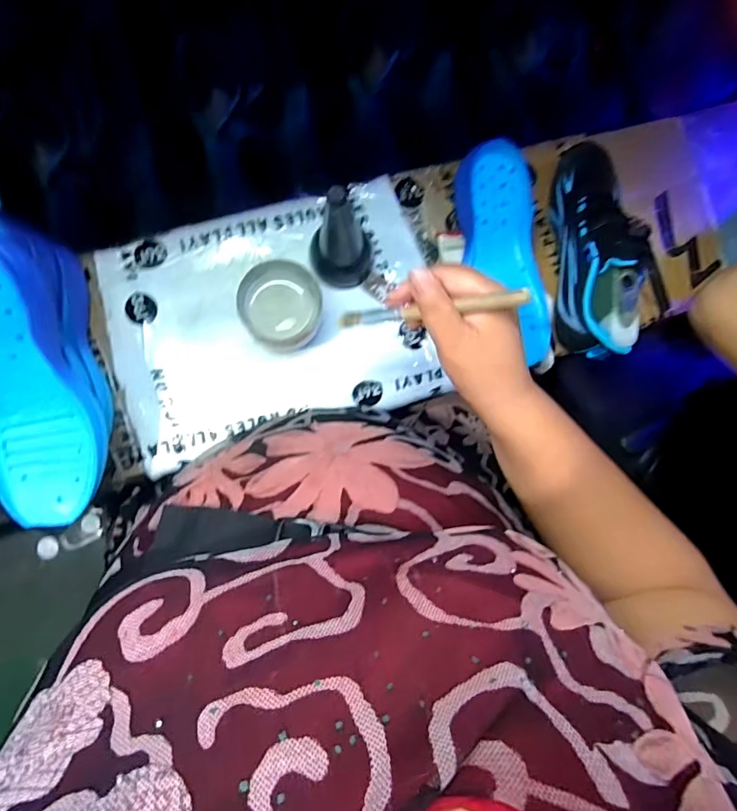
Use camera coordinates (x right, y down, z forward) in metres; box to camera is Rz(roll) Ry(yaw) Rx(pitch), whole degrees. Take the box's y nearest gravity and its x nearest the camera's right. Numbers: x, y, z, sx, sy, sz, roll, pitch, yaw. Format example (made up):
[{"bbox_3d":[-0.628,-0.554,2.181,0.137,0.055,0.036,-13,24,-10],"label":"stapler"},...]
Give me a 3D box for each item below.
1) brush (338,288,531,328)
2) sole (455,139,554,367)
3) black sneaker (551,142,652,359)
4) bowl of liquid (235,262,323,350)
[{"bbox_3d":[0.041,-0.070,0.335,0.150,0.009,0.011,0,85,36],"label":"brush"},{"bbox_3d":[0.148,-0.173,0.515,0.086,0.045,0.220,-13,88,-8],"label":"sole"},{"bbox_3d":[0.244,-0.170,0.493,0.084,0.114,0.236,9,85,-6],"label":"black sneaker"},{"bbox_3d":[-0.089,-0.099,0.472,0.077,0.055,0.077,0,86,-7],"label":"bowl of liquid"}]

